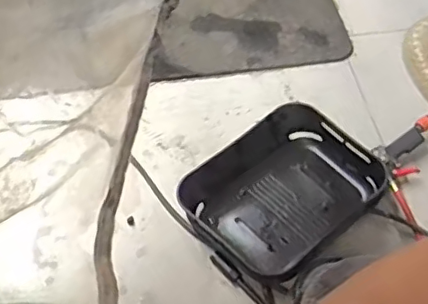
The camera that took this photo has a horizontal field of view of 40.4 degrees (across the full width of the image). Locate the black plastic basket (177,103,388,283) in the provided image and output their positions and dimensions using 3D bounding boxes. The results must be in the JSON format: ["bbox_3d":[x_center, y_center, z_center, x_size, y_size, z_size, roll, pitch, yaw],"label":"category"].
[{"bbox_3d":[0.113,0.066,1.015,0.295,0.093,0.264,-35,60,-24],"label":"black plastic basket"}]

